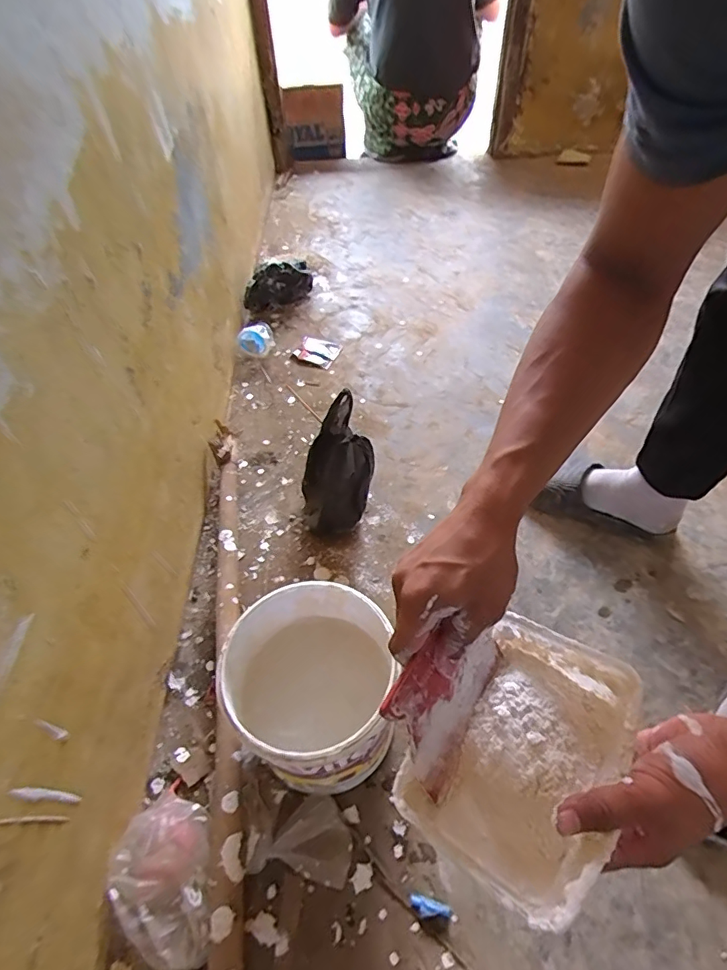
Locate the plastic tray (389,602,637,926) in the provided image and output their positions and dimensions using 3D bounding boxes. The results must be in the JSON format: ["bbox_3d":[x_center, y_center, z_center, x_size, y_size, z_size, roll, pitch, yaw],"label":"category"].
[{"bbox_3d":[0.112,0.189,0.355,0.115,0.074,0.166,30,58,24],"label":"plastic tray"}]

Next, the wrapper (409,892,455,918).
[{"bbox_3d":[0.069,0.438,0.510,0.045,0.004,0.016,13,53,13],"label":"wrapper"}]

